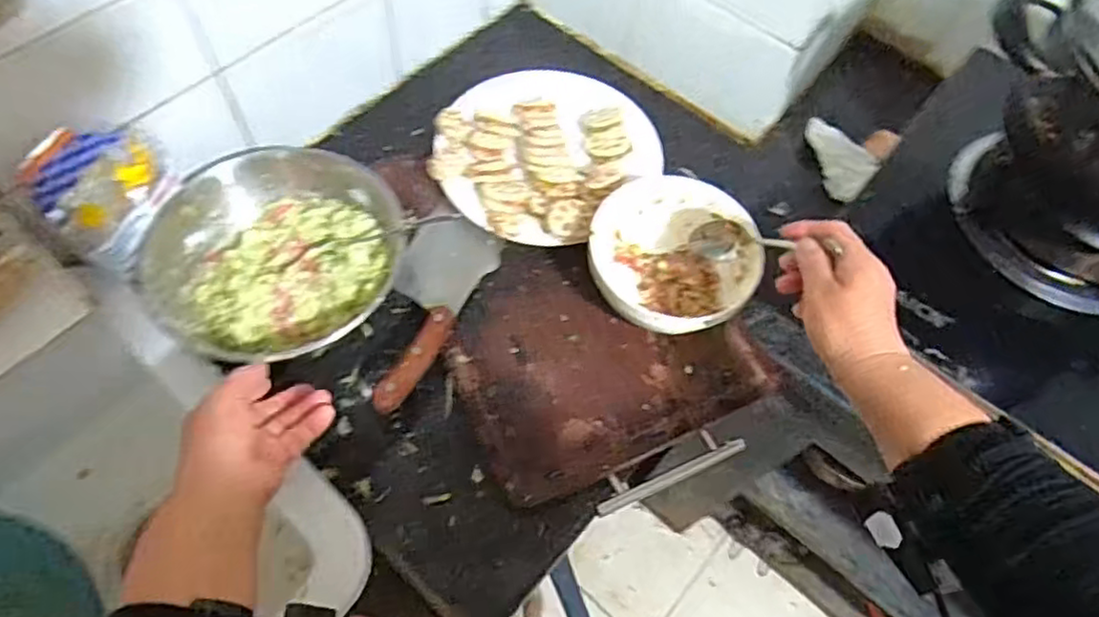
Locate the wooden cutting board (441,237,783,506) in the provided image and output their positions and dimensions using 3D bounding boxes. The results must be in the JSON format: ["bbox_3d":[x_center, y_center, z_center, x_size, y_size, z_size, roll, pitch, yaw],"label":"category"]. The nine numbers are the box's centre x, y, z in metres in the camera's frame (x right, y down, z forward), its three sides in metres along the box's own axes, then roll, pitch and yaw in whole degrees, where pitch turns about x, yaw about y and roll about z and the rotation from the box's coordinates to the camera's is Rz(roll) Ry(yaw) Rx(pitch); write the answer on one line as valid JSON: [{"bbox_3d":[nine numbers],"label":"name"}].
[{"bbox_3d":[0.046,0.032,0.634,0.272,0.027,0.225,-22,64,-15],"label":"wooden cutting board"}]

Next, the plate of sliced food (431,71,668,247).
[{"bbox_3d":[-0.010,-0.164,0.703,0.204,0.045,0.209,2,61,-3],"label":"plate of sliced food"}]

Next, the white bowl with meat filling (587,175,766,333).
[{"bbox_3d":[0.109,-0.041,0.627,0.156,0.071,0.150,2,61,-3],"label":"white bowl with meat filling"}]

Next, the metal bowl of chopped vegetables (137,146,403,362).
[{"bbox_3d":[-0.246,-0.055,0.597,0.215,0.099,0.202,2,61,-3],"label":"metal bowl of chopped vegetables"}]

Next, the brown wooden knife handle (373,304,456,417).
[{"bbox_3d":[-0.117,0.044,0.589,0.026,0.021,0.112,23,62,9],"label":"brown wooden knife handle"}]

